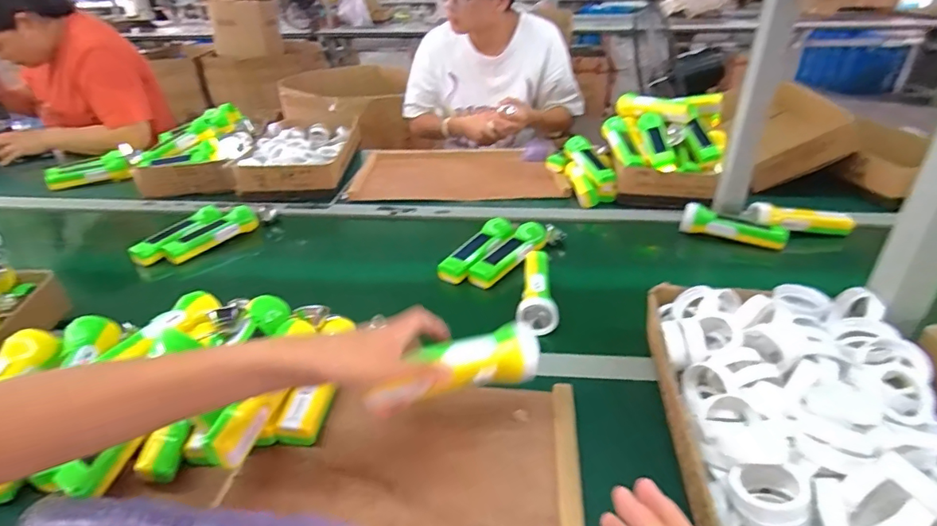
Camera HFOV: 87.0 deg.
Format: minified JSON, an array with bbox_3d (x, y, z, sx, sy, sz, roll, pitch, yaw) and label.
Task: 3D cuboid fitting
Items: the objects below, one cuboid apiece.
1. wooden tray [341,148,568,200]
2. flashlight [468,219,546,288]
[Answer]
[{"bbox_3d":[-0.031,-0.227,1.207,0.462,0.026,0.311,-2,30,0],"label":"wooden tray"},{"bbox_3d":[0.075,-0.017,0.835,0.054,0.042,0.181,20,37,33],"label":"flashlight"}]

